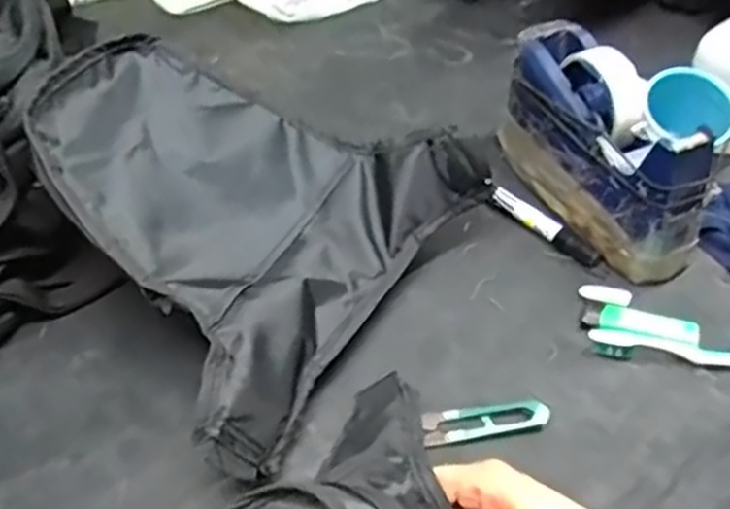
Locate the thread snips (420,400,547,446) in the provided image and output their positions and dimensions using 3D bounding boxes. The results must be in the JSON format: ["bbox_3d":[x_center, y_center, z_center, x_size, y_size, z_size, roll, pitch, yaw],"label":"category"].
[{"bbox_3d":[0.081,0.112,0.492,0.082,0.010,0.025,-4,47,-3],"label":"thread snips"}]

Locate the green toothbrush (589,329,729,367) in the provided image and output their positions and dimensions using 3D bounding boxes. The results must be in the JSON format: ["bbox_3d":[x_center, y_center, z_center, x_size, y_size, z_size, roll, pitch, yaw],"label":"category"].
[{"bbox_3d":[0.252,0.071,0.518,0.178,0.010,0.020,5,47,6],"label":"green toothbrush"}]

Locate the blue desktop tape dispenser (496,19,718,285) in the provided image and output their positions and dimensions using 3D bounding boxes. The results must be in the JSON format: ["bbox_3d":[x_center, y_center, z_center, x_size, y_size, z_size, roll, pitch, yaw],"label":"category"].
[{"bbox_3d":[0.188,-0.087,0.598,0.071,0.123,0.212,-21,50,-17],"label":"blue desktop tape dispenser"}]

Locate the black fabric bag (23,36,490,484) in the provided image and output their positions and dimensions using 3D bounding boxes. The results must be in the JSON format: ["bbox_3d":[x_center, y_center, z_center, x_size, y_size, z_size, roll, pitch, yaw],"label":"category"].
[{"bbox_3d":[-0.098,-0.045,0.508,0.287,0.079,0.272,38,51,2],"label":"black fabric bag"}]

